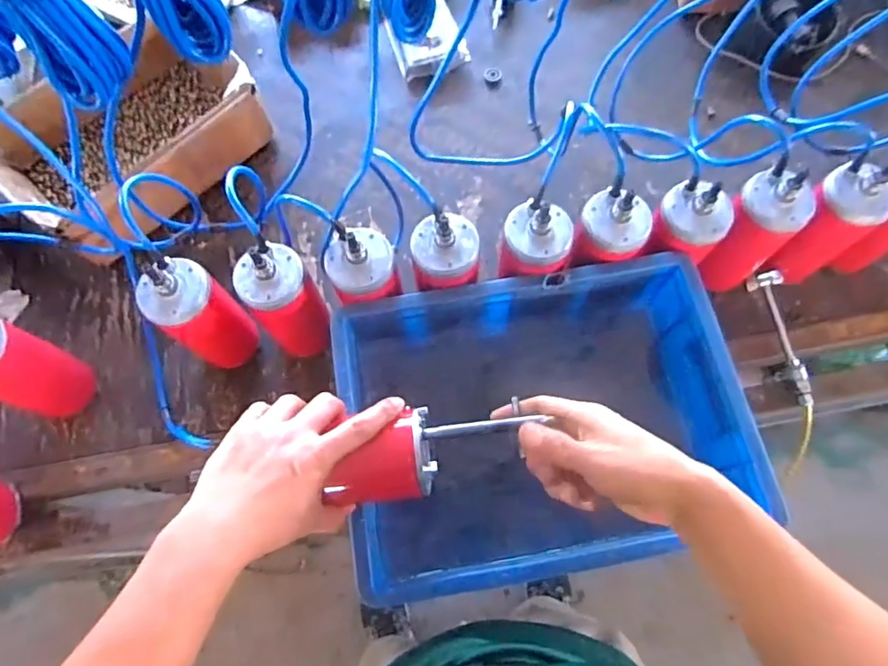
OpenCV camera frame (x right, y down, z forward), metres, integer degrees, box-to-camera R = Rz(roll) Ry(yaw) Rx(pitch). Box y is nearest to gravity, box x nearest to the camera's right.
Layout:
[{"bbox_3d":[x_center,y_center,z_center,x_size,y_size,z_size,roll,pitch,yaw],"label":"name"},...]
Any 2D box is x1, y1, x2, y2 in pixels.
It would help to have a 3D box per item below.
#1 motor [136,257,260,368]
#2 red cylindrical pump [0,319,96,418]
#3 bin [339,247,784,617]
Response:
[{"bbox_3d":[-0.275,-0.015,0.637,0.068,0.199,0.072,-1,70,2],"label":"motor"},{"bbox_3d":[-0.471,0.044,0.624,0.065,0.184,0.076,24,73,10],"label":"red cylindrical pump"},{"bbox_3d":[0.100,0.098,0.609,0.392,0.143,0.295,-10,70,-2],"label":"bin"}]

